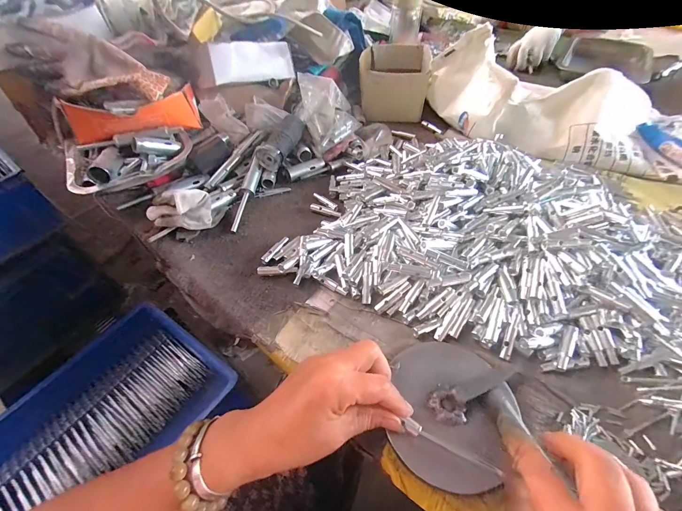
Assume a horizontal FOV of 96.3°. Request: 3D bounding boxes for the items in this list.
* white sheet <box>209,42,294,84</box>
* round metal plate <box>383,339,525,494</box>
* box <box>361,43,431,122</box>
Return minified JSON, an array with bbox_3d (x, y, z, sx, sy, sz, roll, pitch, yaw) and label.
[{"bbox_3d":[-0.161,-0.363,0.574,0.168,0.062,0.017,-26,35,-32],"label":"white sheet"},{"bbox_3d":[0.099,0.139,0.285,0.112,0.018,0.121,-1,51,2],"label":"round metal plate"},{"bbox_3d":[0.110,-0.382,0.665,0.138,0.078,0.172,6,52,7],"label":"box"}]

